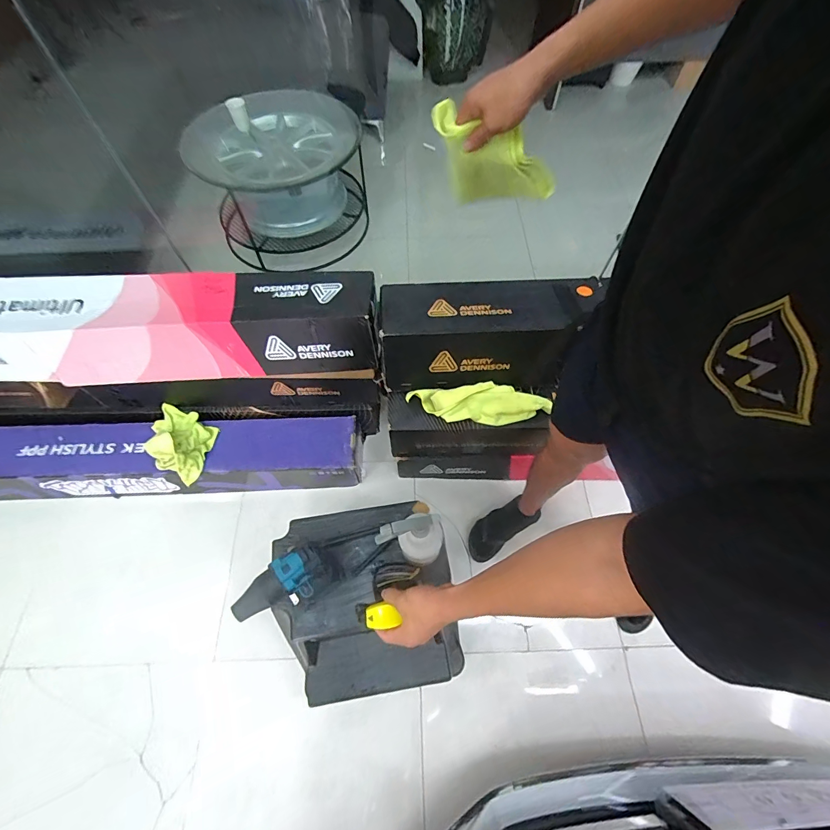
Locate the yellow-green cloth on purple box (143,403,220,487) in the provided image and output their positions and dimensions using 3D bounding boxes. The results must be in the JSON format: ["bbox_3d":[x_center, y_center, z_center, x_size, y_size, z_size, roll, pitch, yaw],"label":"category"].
[{"bbox_3d":[-0.750,0.078,1.199,0.210,0.085,0.192,31,67,15],"label":"yellow-green cloth on purple box"}]

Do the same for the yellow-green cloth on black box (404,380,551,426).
[{"bbox_3d":[0.176,-0.031,1.027,0.373,0.062,0.096,-3,62,-1],"label":"yellow-green cloth on black box"}]

